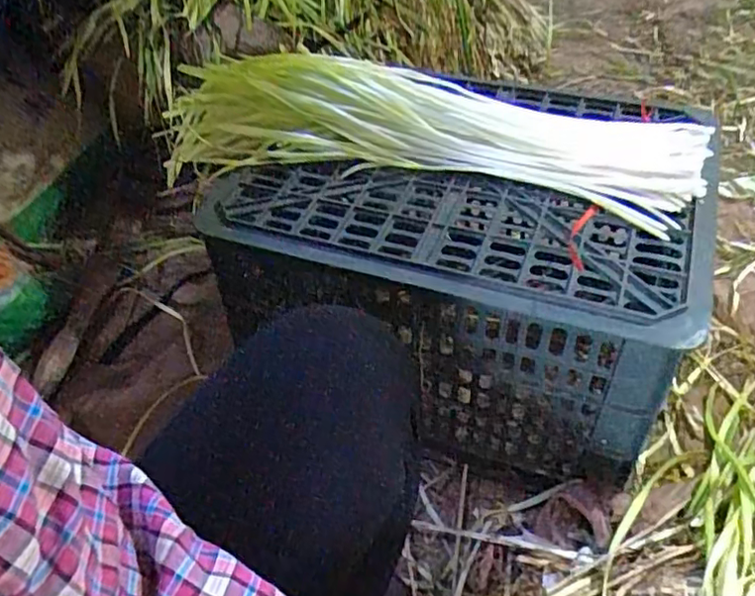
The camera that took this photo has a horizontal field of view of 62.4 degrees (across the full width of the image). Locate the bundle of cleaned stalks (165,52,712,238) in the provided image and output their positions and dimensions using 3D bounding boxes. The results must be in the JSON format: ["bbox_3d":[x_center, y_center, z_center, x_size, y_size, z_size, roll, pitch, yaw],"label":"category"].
[{"bbox_3d":[0.014,-0.171,0.676,0.614,0.106,0.139,16,51,18],"label":"bundle of cleaned stalks"}]

